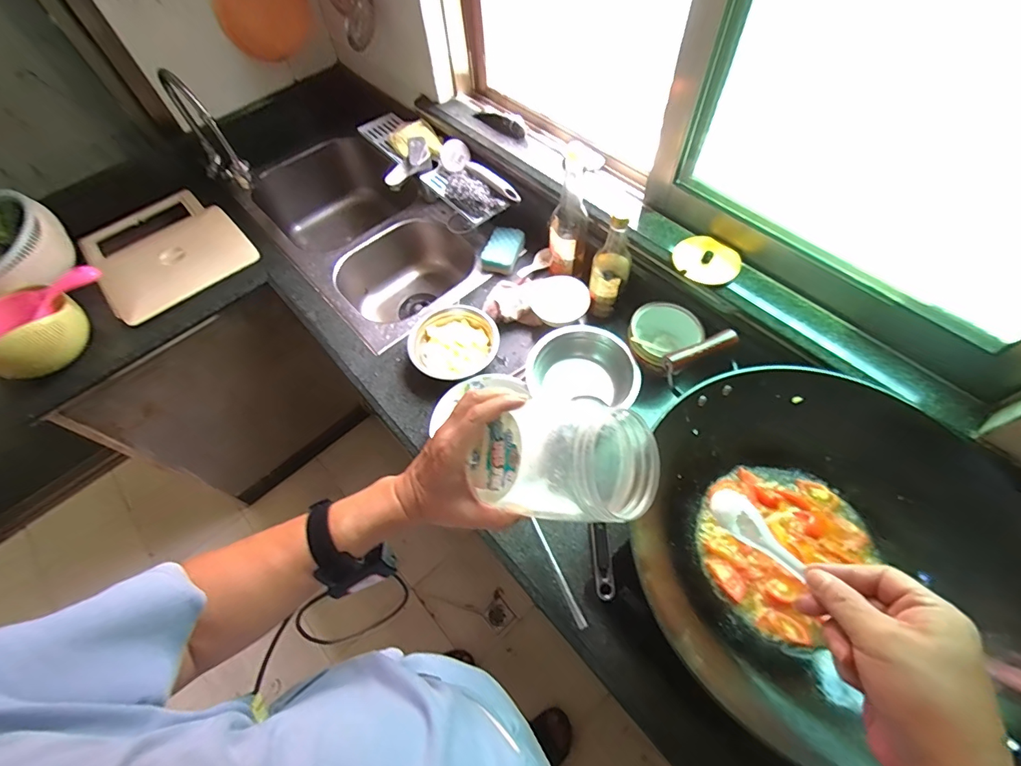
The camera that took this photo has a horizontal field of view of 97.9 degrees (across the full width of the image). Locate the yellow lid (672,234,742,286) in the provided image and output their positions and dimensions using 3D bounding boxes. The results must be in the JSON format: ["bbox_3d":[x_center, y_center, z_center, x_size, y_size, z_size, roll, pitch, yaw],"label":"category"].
[{"bbox_3d":[0.332,-0.208,0.758,0.090,0.014,0.106,-40,71,-5],"label":"yellow lid"}]

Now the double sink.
[{"bbox_3d":[-0.361,-0.351,1.200,0.388,0.233,0.709,-39,64,-17],"label":"double sink"}]

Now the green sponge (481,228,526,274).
[{"bbox_3d":[-0.017,-0.303,1.015,0.076,0.036,0.108,15,62,13],"label":"green sponge"}]

